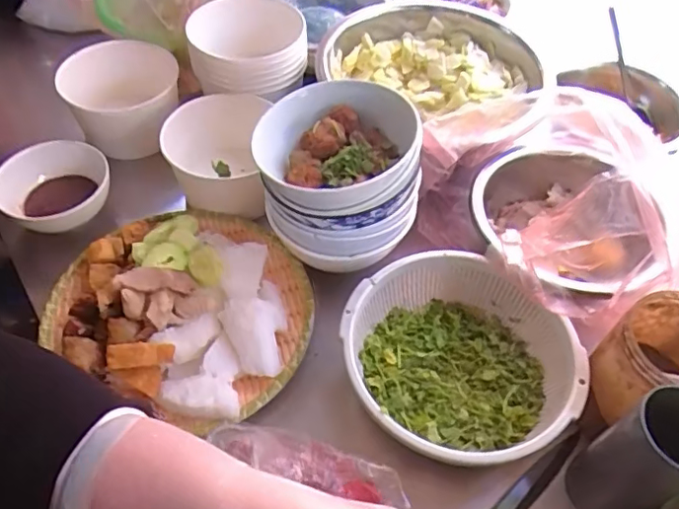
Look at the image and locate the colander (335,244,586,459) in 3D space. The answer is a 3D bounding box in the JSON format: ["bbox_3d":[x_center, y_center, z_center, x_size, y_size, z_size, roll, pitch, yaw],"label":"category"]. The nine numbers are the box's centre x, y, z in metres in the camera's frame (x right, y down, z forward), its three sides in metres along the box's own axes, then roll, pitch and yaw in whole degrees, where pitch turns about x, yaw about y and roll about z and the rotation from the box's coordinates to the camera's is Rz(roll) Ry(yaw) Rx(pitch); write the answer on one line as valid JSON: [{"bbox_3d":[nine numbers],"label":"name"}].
[{"bbox_3d":[0.104,0.090,0.495,0.192,0.057,0.190,-18,55,-15],"label":"colander"}]

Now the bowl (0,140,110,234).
[{"bbox_3d":[-0.301,-0.069,0.603,0.111,0.054,0.115,1,52,-1],"label":"bowl"}]

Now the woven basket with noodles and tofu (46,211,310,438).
[{"bbox_3d":[-0.143,0.038,0.530,0.236,0.052,0.225,27,56,18],"label":"woven basket with noodles and tofu"}]

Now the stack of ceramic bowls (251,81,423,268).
[{"bbox_3d":[-0.003,-0.071,0.552,0.143,0.130,0.144,-3,53,-4],"label":"stack of ceramic bowls"}]

